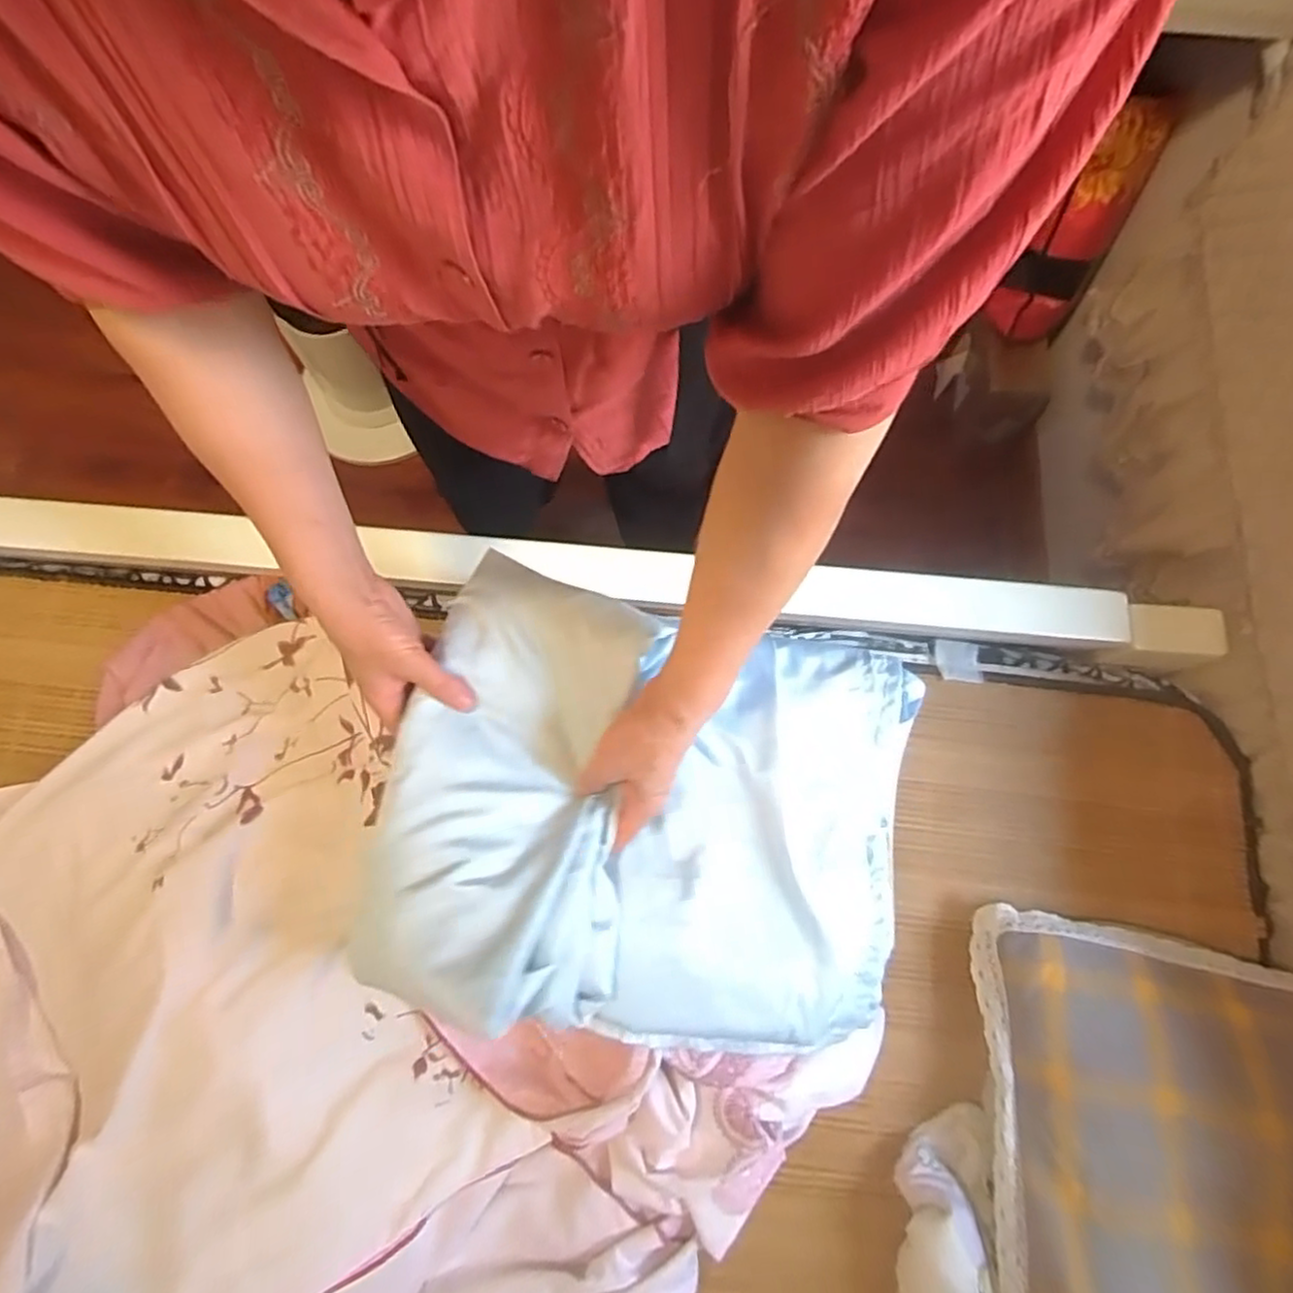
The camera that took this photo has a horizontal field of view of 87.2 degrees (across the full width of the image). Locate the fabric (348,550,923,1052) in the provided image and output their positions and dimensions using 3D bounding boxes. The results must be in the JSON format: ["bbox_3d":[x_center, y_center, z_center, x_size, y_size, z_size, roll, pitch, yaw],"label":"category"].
[{"bbox_3d":[0.008,0.116,0.499,0.380,0.111,0.306,11,74,3],"label":"fabric"}]

